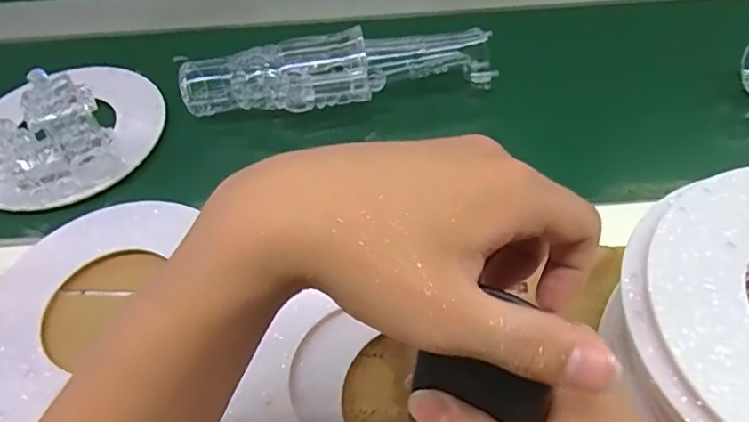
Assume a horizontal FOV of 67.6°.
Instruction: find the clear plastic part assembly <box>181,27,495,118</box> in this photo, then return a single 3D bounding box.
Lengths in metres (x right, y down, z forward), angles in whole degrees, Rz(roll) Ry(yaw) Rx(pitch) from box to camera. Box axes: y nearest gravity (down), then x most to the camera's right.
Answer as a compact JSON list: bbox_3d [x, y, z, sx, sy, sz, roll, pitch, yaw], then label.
[{"bbox_3d":[-0.036,-0.122,0.532,0.297,0.064,0.074,-3,52,2],"label":"clear plastic part assembly"}]

